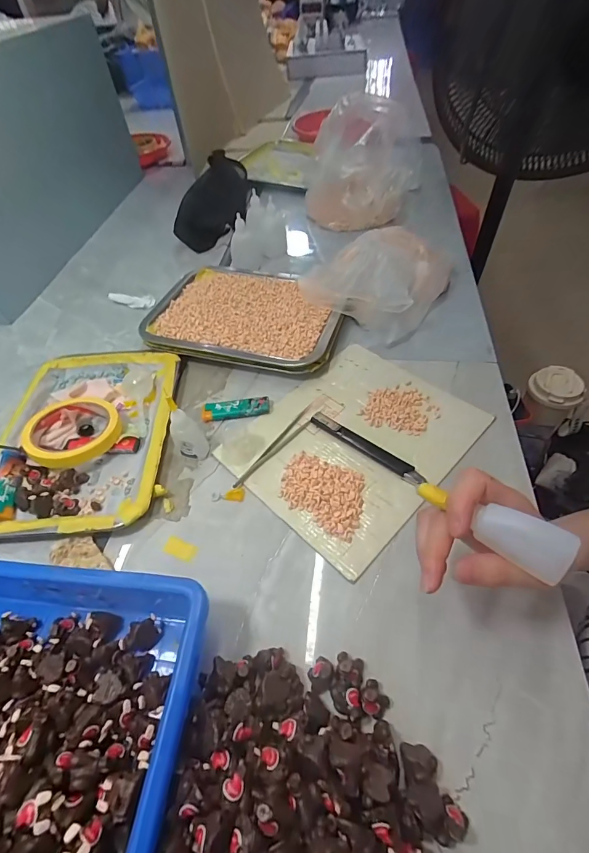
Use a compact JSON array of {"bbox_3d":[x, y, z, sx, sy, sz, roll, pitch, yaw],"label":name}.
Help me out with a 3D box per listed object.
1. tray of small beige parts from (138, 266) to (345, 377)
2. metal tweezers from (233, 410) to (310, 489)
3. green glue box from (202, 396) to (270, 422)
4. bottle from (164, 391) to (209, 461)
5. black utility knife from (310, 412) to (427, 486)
[{"bbox_3d":[-0.066,-0.152,0.544,0.258,0.031,0.186,13,54,15],"label":"tray of small beige parts"},{"bbox_3d":[-0.022,0.024,0.418,0.016,0.004,0.119,33,61,27],"label":"metal tweezers"},{"bbox_3d":[-0.069,-0.021,0.456,0.077,0.013,0.023,-5,51,0],"label":"green glue box"},{"bbox_3d":[-0.111,0.002,0.392,0.029,0.086,0.020,-9,51,-3],"label":"bottle"},{"bbox_3d":[0.073,0.021,0.407,0.132,0.011,0.016,33,60,26],"label":"black utility knife"}]

